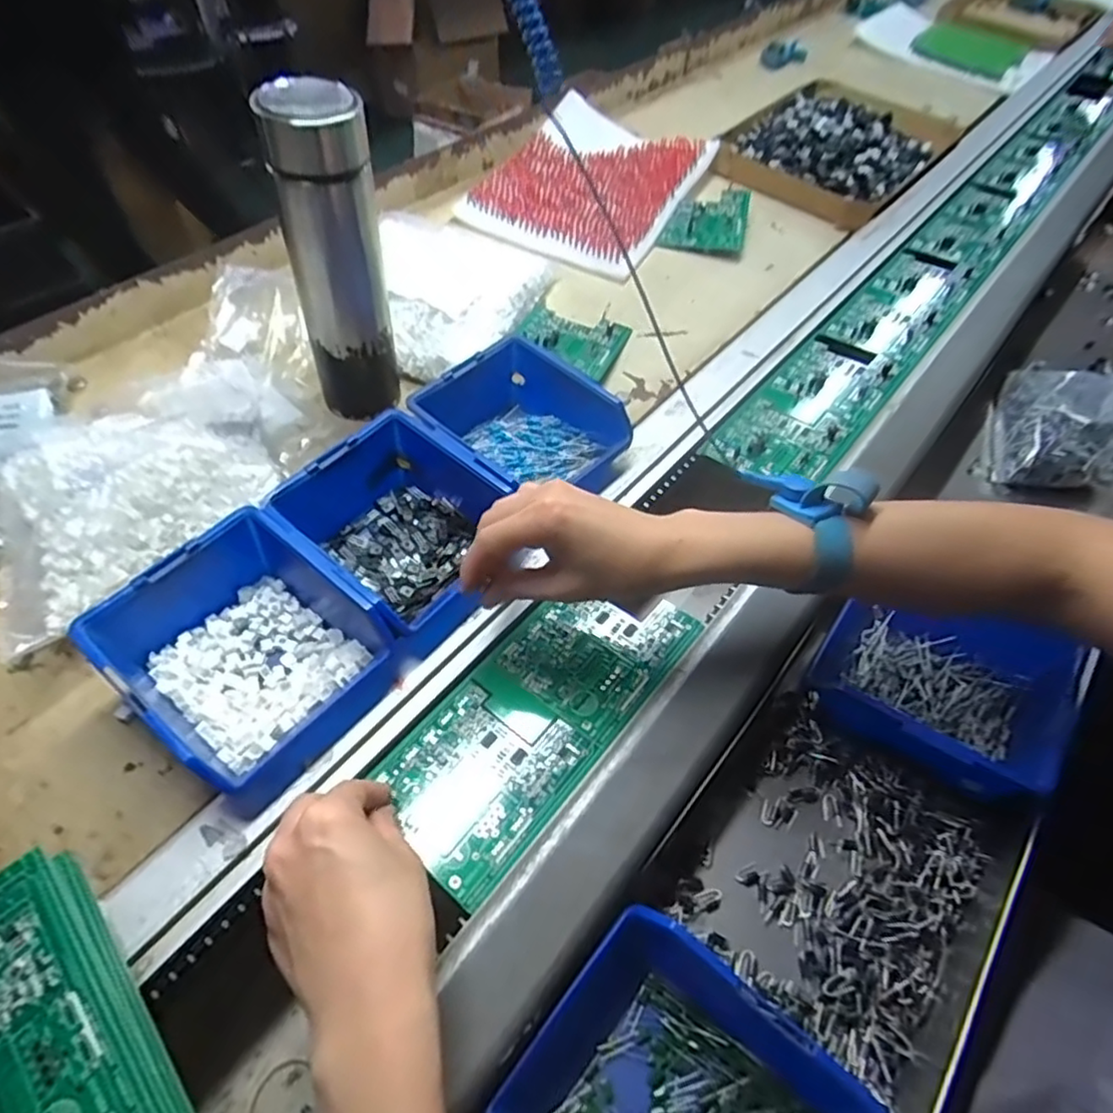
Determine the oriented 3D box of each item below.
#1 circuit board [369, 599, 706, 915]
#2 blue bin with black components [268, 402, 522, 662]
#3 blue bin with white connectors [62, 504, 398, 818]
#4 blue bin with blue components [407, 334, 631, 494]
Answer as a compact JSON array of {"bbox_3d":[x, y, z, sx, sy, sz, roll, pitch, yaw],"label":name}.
[{"bbox_3d":[-0.007,0.088,0.393,0.094,0.005,0.209,36,61,24],"label":"circuit board"},{"bbox_3d":[-0.103,-0.020,0.440,0.141,0.066,0.120,34,59,23],"label":"blue bin with black components"},{"bbox_3d":[-0.183,0.052,0.380,0.140,0.063,0.117,32,58,22],"label":"blue bin with white connectors"},{"bbox_3d":[-0.029,-0.096,0.502,0.143,0.067,0.120,31,58,21],"label":"blue bin with blue components"}]

